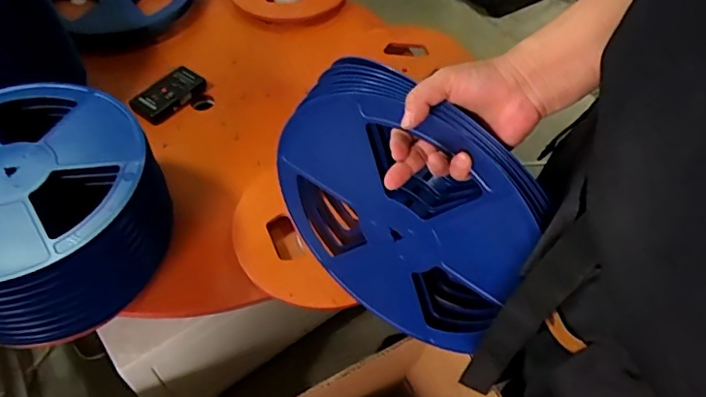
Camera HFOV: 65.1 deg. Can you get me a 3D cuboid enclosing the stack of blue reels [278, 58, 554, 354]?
[{"bbox_3d":[0.044,0.022,0.571,0.280,0.293,0.071,31,58,20],"label":"stack of blue reels"}]

